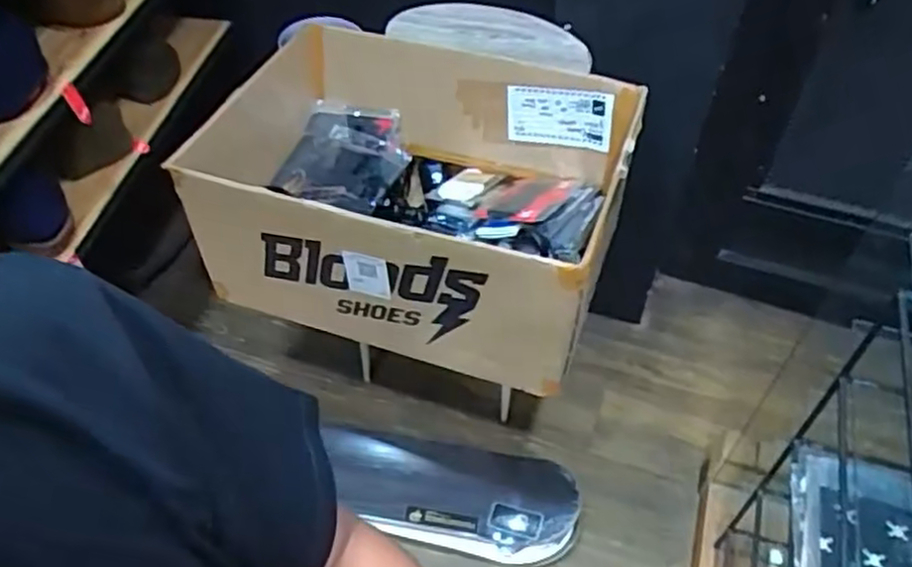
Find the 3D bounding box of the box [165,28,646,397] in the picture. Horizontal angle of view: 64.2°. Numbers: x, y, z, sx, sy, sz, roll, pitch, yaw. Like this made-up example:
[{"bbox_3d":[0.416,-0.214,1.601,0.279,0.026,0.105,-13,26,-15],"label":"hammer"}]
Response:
[{"bbox_3d":[-0.095,-0.205,1.400,0.797,0.310,0.576,16,51,13],"label":"box"}]

